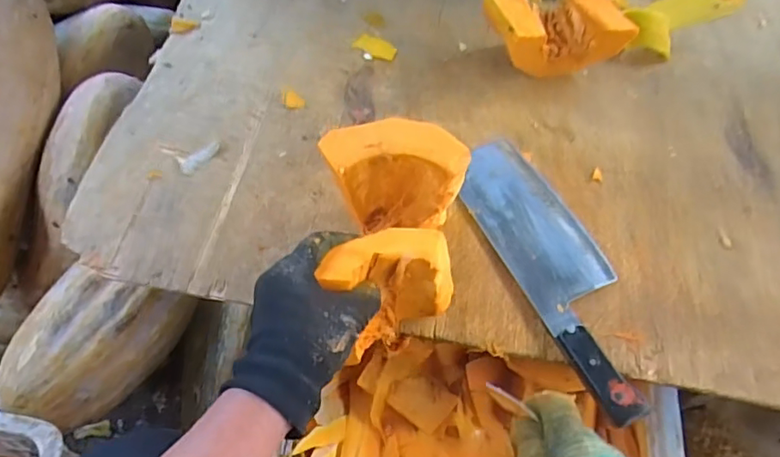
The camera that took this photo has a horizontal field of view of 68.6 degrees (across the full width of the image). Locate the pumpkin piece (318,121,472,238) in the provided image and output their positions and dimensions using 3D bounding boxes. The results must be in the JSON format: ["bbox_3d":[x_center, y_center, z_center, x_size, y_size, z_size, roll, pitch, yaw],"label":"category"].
[{"bbox_3d":[0.005,-0.039,0.488,0.114,0.112,0.051,3,63,4],"label":"pumpkin piece"}]

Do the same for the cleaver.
[{"bbox_3d":[0.144,0.029,0.495,0.079,0.030,0.266,-25,66,-8],"label":"cleaver"}]

